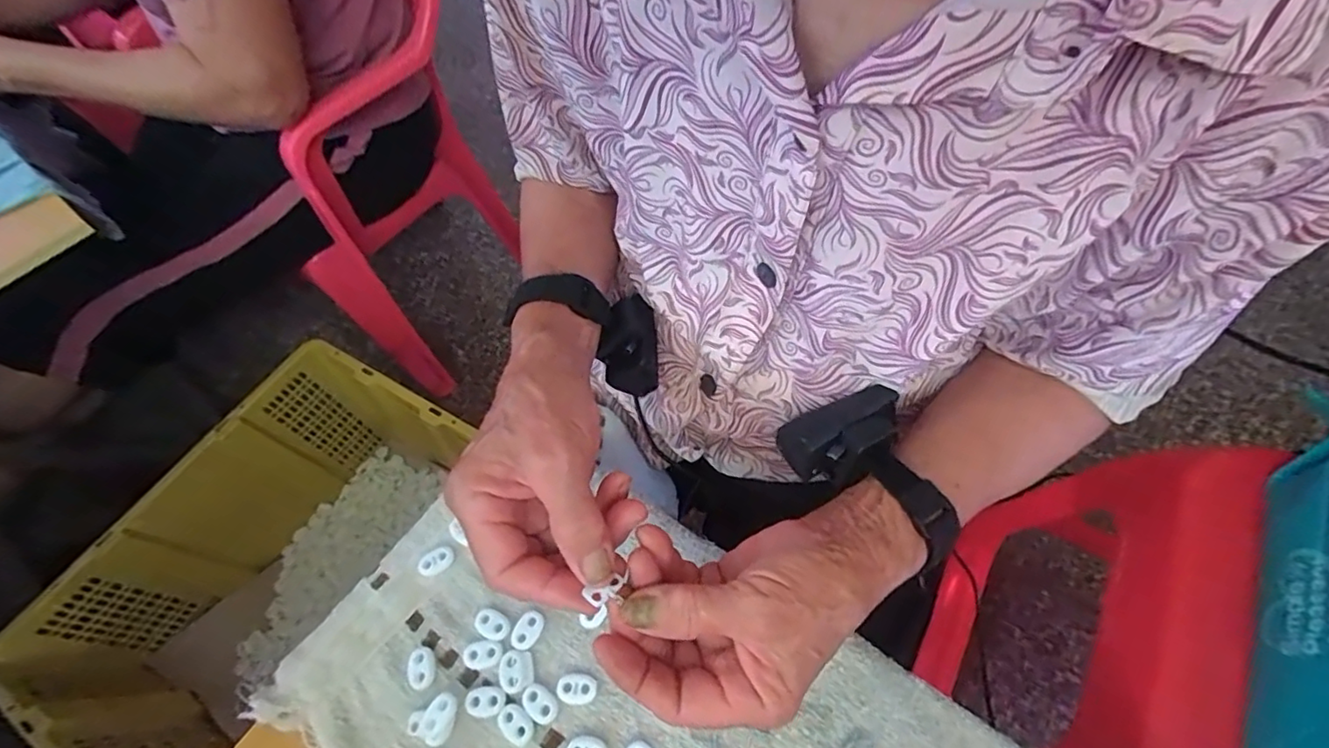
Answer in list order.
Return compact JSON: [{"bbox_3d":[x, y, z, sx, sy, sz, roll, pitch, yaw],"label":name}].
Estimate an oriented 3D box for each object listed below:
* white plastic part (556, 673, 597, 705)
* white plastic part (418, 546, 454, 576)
[{"bbox_3d":[-0.050,0.180,0.327,0.022,0.004,0.015,-3,59,2],"label":"white plastic part"},{"bbox_3d":[-0.148,0.122,0.371,0.022,0.006,0.014,-32,62,-15],"label":"white plastic part"}]

